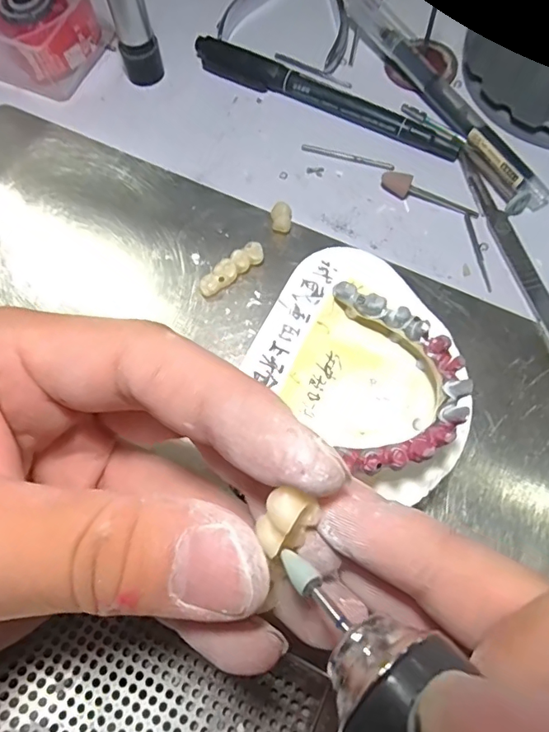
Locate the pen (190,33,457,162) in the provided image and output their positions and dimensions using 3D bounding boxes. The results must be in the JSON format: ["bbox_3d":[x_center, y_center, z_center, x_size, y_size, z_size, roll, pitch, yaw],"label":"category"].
[{"bbox_3d":[0.022,-0.129,0.237,0.138,0.011,0.012,28,72,11],"label":"pen"}]

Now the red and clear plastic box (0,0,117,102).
[{"bbox_3d":[-0.120,-0.167,0.243,0.056,0.033,0.054,30,73,11],"label":"red and clear plastic box"}]

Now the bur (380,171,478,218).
[{"bbox_3d":[0.069,-0.077,0.219,0.045,0.008,0.008,19,71,7],"label":"bur"}]

